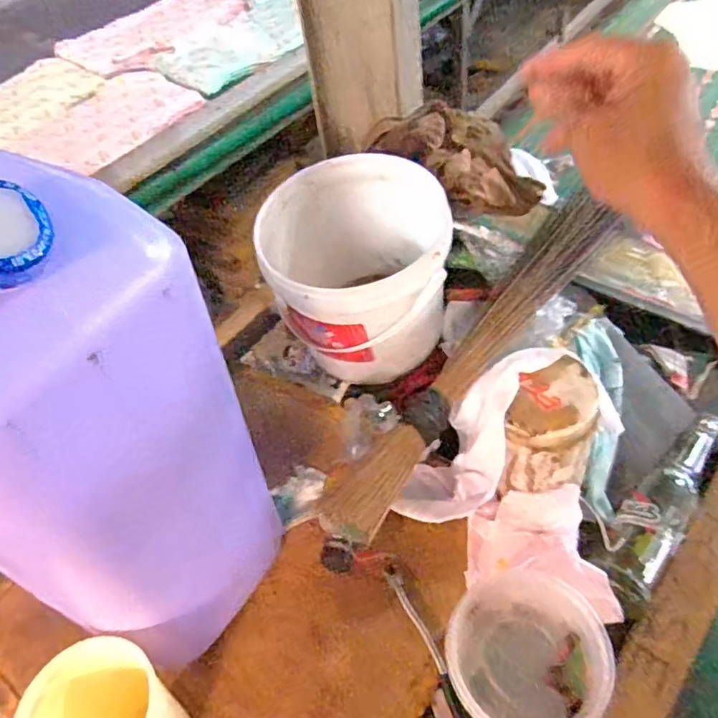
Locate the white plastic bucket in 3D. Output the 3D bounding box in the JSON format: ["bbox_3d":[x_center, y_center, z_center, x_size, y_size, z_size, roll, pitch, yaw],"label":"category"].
[{"bbox_3d":[0.000,-0.104,0.652,0.188,0.197,0.214,-3,49,3],"label":"white plastic bucket"}]

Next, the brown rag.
[{"bbox_3d":[0.126,-0.276,0.758,0.138,0.072,0.245,-34,52,-21],"label":"brown rag"}]

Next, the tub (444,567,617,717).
[{"bbox_3d":[0.126,0.223,0.432,0.112,0.052,0.119,-3,49,4],"label":"tub"}]

